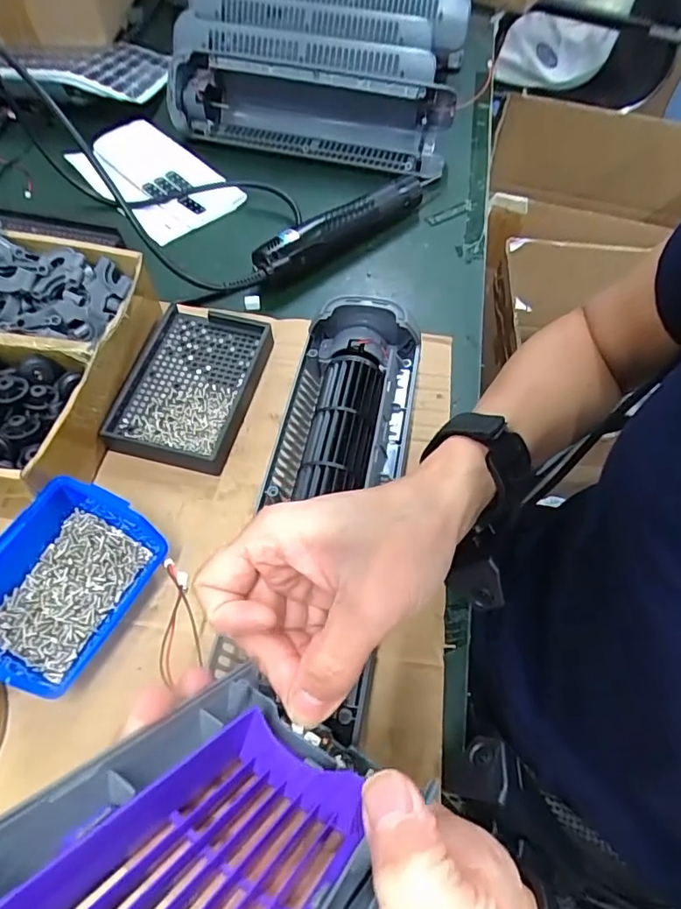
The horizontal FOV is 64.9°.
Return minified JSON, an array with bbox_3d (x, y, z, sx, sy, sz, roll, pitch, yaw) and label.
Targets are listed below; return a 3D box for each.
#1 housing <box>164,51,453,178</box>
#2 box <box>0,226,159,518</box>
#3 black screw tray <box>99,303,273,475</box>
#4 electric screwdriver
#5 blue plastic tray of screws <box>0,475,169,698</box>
[{"bbox_3d":[-0.036,-0.413,0.651,0.325,0.078,0.086,8,59,3],"label":"housing"},{"bbox_3d":[-0.251,-0.070,0.391,0.173,0.075,0.213,7,59,3],"label":"box"},{"bbox_3d":[-0.118,-0.058,0.433,0.092,0.026,0.143,12,59,6],"label":"black screw tray"},{"bbox_3d":[0.007,-0.233,0.542,0.231,0.043,0.030,-37,67,-21],"label":"electric screwdriver"},{"bbox_3d":[-0.171,0.079,0.330,0.085,0.047,0.111,24,61,13],"label":"blue plastic tray of screws"}]

